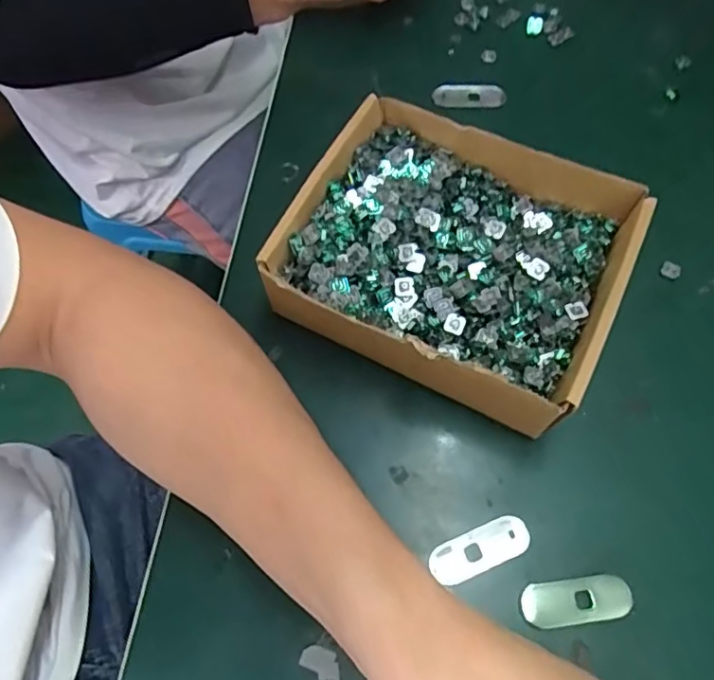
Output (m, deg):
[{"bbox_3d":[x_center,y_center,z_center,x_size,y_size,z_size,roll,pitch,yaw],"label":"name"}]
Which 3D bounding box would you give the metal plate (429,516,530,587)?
[{"bbox_3d":[0.058,0.100,0.270,0.049,0.004,0.019,-22,66,-8],"label":"metal plate"}]

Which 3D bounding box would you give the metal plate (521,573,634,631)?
[{"bbox_3d":[0.100,0.119,0.258,0.049,0.004,0.020,-8,65,-2],"label":"metal plate"}]

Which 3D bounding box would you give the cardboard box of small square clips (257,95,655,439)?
[{"bbox_3d":[0.053,-0.047,0.312,0.166,0.055,0.151,26,69,13],"label":"cardboard box of small square clips"}]

